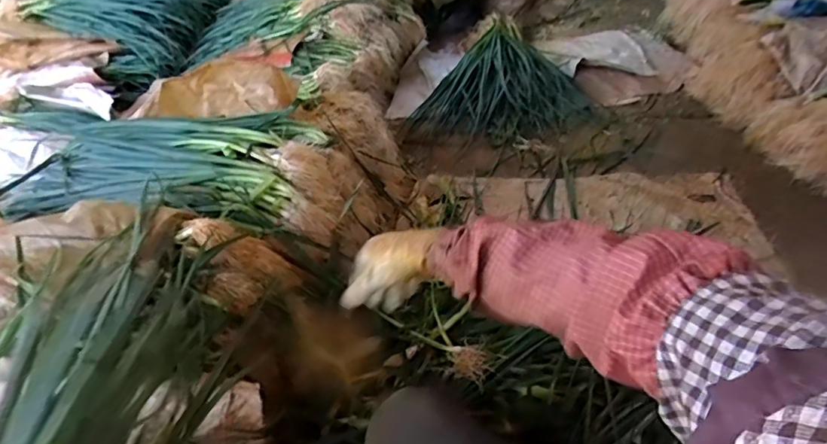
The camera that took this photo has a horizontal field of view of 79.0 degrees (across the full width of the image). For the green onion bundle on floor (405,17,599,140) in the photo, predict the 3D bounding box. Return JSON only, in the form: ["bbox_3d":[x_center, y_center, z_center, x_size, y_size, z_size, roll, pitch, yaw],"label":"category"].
[{"bbox_3d":[0.298,-0.554,1.878,0.621,0.172,0.700,-5,40,3],"label":"green onion bundle on floor"}]

